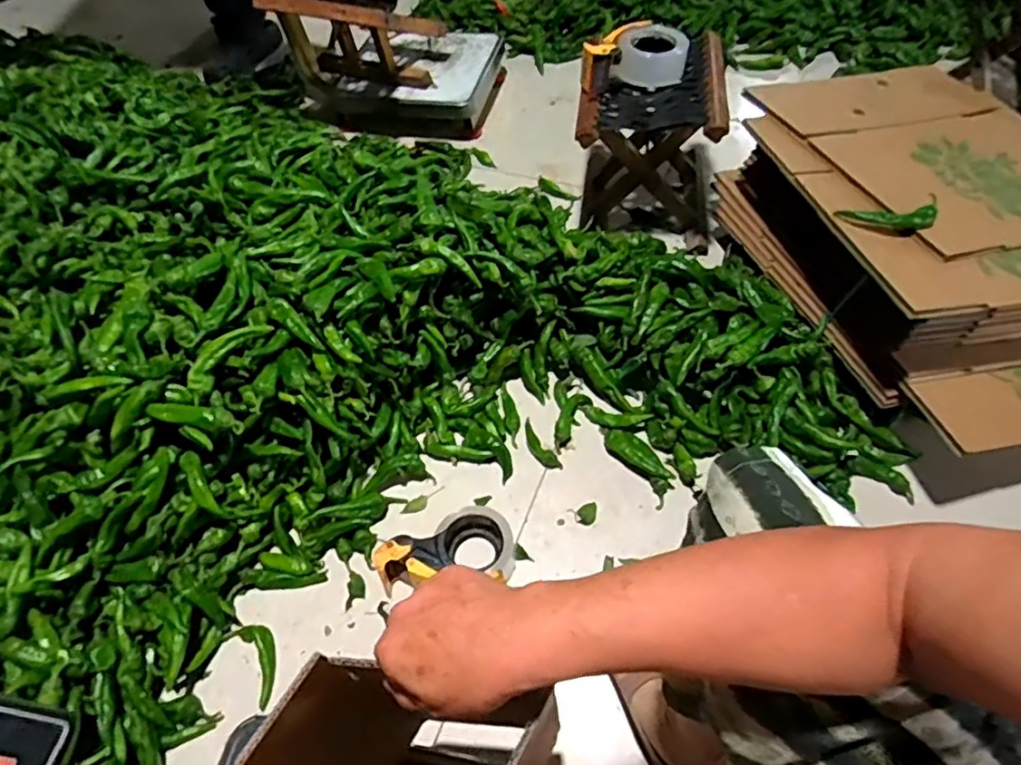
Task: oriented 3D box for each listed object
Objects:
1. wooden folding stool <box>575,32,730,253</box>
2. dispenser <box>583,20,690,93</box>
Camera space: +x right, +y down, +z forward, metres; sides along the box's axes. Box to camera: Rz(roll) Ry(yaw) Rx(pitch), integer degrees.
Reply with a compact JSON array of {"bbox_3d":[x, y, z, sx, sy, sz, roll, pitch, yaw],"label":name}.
[{"bbox_3d":[0.249,-0.422,1.103,0.241,0.256,0.266,6,56,9],"label":"wooden folding stool"},{"bbox_3d":[0.207,-0.529,1.024,0.196,0.089,0.074,-20,59,-29],"label":"dispenser"}]

